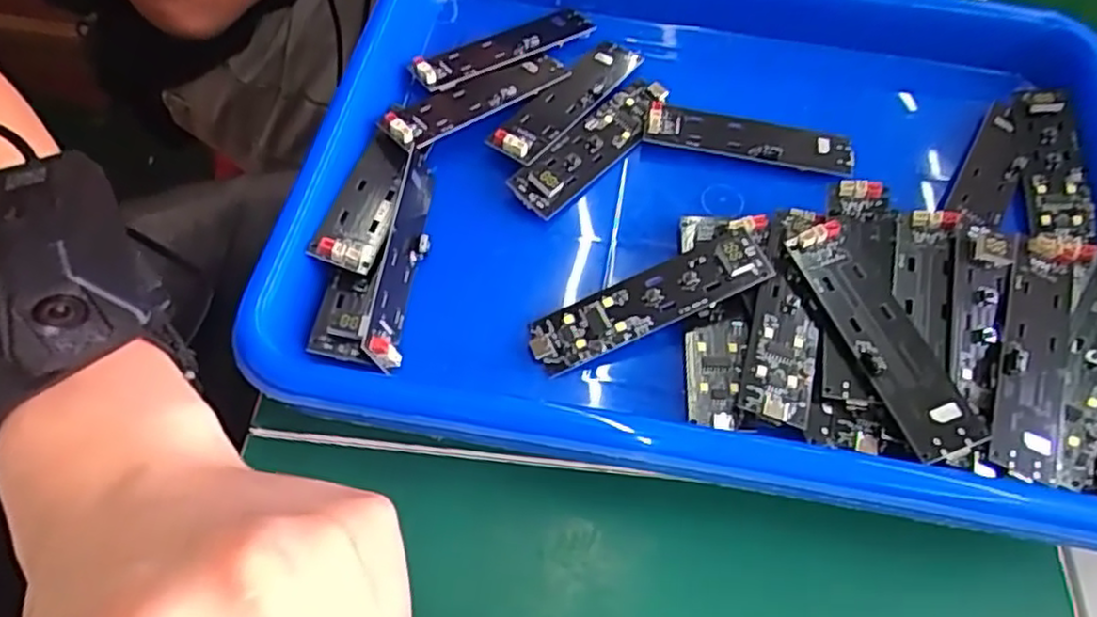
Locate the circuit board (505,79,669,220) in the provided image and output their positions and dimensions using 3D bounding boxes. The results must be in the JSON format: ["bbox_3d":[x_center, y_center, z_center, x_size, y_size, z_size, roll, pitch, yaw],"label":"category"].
[{"bbox_3d":[0.021,-0.073,0.313,0.025,0.011,0.091,38,65,17],"label":"circuit board"}]

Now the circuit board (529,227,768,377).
[{"bbox_3d":[0.037,-0.002,0.267,0.090,0.008,0.022,-24,63,-1],"label":"circuit board"}]

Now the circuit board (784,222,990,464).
[{"bbox_3d":[0.116,0.008,0.250,0.022,0.005,0.091,-17,63,-13],"label":"circuit board"}]

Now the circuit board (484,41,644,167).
[{"bbox_3d":[0.010,-0.098,0.323,0.025,0.008,0.095,34,63,15],"label":"circuit board"}]

